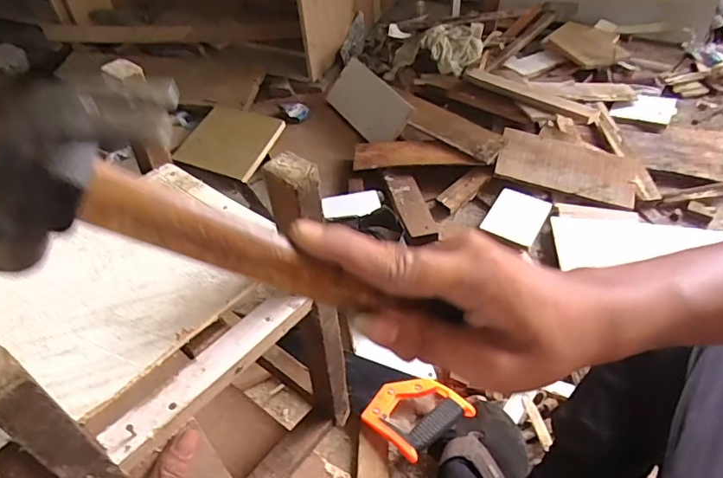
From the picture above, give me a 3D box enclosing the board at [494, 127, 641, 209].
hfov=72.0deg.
[{"bbox_3d":[0.447,-0.158,1.076,0.293,0.017,0.126,17,71,4],"label":"board"}]

